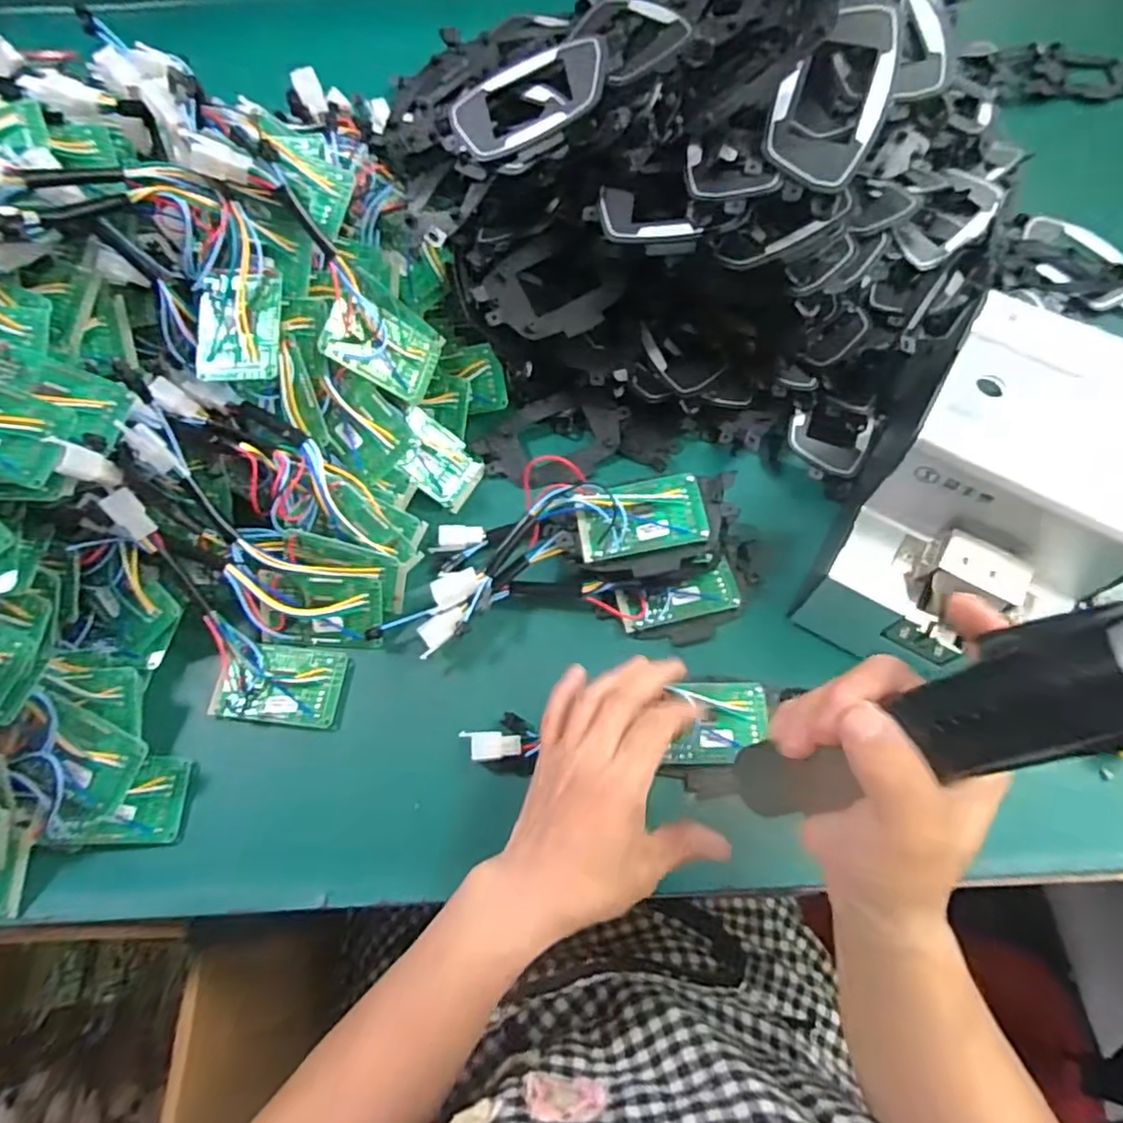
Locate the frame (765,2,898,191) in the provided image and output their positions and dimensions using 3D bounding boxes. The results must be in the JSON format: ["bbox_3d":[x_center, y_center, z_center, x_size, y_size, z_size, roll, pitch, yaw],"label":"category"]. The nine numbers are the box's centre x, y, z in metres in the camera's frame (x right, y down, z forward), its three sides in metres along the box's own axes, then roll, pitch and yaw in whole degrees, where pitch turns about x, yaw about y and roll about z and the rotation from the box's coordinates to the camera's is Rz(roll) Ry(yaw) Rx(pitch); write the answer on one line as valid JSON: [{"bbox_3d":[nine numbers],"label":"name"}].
[{"bbox_3d":[0.152,-0.262,0.365,0.060,0.010,0.100,19,94,13],"label":"frame"}]

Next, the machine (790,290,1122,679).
[{"bbox_3d":[0.242,-0.024,0.385,0.126,0.143,0.183,30,71,13],"label":"machine"}]

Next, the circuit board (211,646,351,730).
[{"bbox_3d":[-0.182,0.079,0.420,0.080,0.018,0.049,4,67,3],"label":"circuit board"}]

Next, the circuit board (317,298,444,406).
[{"bbox_3d":[-0.120,-0.147,0.442,0.011,0.076,0.053,16,83,52],"label":"circuit board"}]

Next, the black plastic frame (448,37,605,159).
[{"bbox_3d":[-0.020,-0.288,0.410,0.101,0.014,0.061,-20,75,15],"label":"black plastic frame"}]

